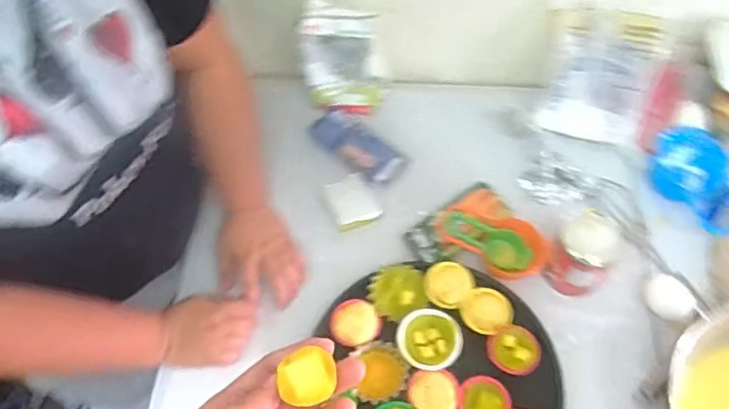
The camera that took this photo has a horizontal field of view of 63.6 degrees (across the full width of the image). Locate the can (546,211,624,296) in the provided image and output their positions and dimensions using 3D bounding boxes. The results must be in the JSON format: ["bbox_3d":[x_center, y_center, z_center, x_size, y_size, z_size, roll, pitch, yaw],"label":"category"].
[{"bbox_3d":[0.261,0.062,0.709,0.069,0.101,0.066,-2,59,3],"label":"can"}]

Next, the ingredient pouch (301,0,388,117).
[{"bbox_3d":[-0.031,-0.195,0.796,0.116,0.180,0.039,5,60,7],"label":"ingredient pouch"}]

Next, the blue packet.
[{"bbox_3d":[-0.010,-0.081,0.827,0.147,0.015,0.063,39,69,23],"label":"blue packet"}]

